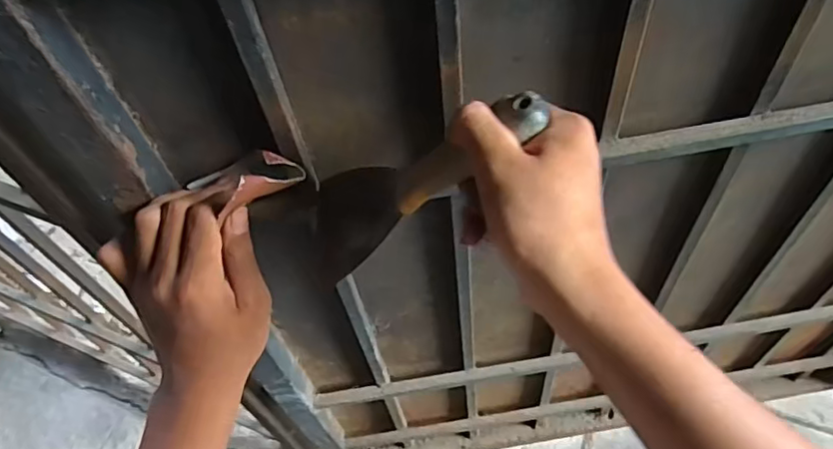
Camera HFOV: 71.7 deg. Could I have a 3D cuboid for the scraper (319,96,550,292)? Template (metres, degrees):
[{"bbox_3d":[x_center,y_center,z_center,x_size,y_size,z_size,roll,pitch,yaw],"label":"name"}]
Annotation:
[{"bbox_3d":[-0.001,-0.027,0.356,0.178,0.016,0.080,-28,47,32],"label":"scraper"}]

